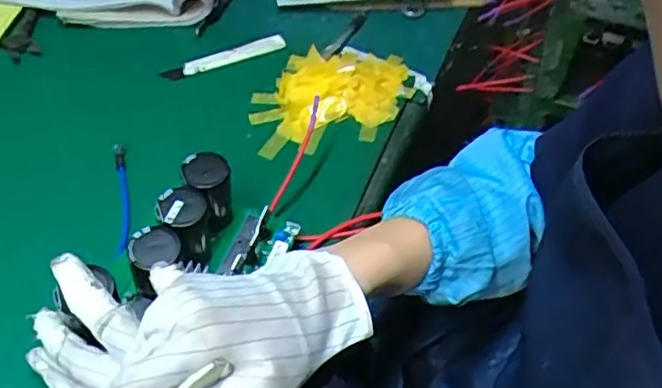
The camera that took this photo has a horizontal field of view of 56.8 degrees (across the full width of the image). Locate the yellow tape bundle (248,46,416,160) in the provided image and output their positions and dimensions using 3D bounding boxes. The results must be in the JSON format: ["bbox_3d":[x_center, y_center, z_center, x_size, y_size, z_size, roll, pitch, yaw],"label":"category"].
[{"bbox_3d":[0.004,-0.097,0.565,0.155,0.024,0.114,-8,49,-13],"label":"yellow tape bundle"}]

